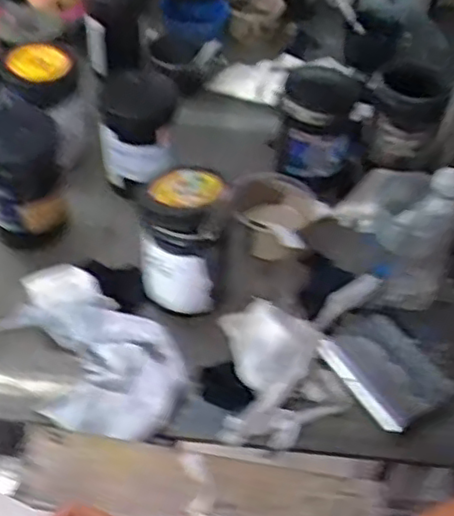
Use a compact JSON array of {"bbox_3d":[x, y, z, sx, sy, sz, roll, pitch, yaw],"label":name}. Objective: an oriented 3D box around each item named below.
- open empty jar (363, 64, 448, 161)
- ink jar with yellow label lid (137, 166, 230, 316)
[{"bbox_3d":[0.259,-0.215,0.980,0.102,0.117,0.121,11,48,6],"label":"open empty jar"},{"bbox_3d":[-0.051,-0.021,0.797,0.092,0.183,0.096,2,48,-2],"label":"ink jar with yellow label lid"}]

